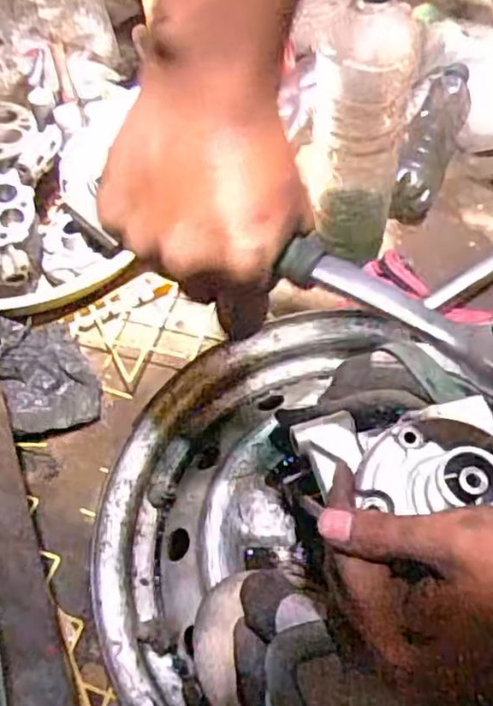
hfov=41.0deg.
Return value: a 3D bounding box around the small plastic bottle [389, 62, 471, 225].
[{"bbox_3d":[0.231,-0.271,0.820,0.068,0.064,0.241,16,60,12],"label":"small plastic bottle"}]

